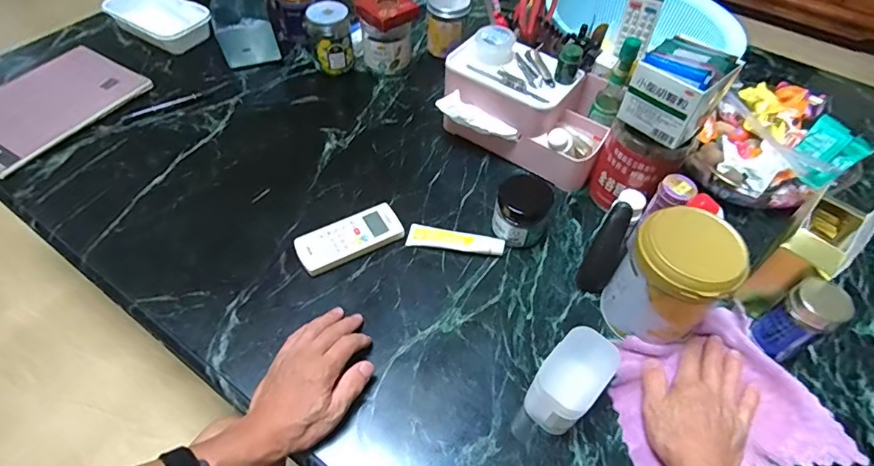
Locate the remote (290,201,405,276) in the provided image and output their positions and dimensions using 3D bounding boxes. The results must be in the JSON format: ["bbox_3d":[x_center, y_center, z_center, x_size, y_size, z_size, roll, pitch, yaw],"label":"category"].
[{"bbox_3d":[-0.111,0.007,0.615,0.134,0.018,0.056,-25,58,-20],"label":"remote"}]

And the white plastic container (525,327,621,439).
[{"bbox_3d":[0.128,0.150,0.472,0.055,0.089,0.082,37,60,23],"label":"white plastic container"}]

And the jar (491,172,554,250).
[{"bbox_3d":[0.108,-0.025,0.609,0.066,0.078,0.060,1,53,-1],"label":"jar"}]

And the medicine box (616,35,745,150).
[{"bbox_3d":[0.270,-0.160,0.535,0.088,0.082,0.077,-36,62,-25],"label":"medicine box"}]

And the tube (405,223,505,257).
[{"bbox_3d":[0.024,0.008,0.620,0.124,0.013,0.032,9,53,5],"label":"tube"}]

